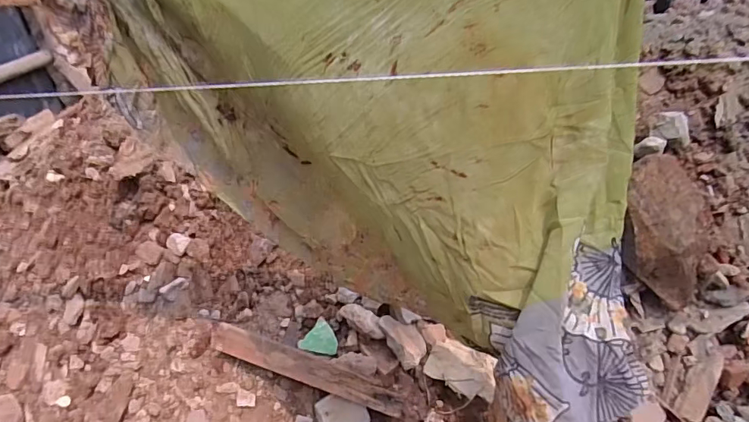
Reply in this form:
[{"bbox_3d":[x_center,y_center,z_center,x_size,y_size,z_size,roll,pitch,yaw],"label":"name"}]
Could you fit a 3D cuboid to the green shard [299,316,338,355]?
[{"bbox_3d":[-0.138,0.346,1.240,0.092,0.010,0.091,37,75,16],"label":"green shard"}]

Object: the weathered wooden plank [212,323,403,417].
[{"bbox_3d":[-0.167,0.384,1.154,0.507,0.055,0.070,17,39,9],"label":"weathered wooden plank"}]

